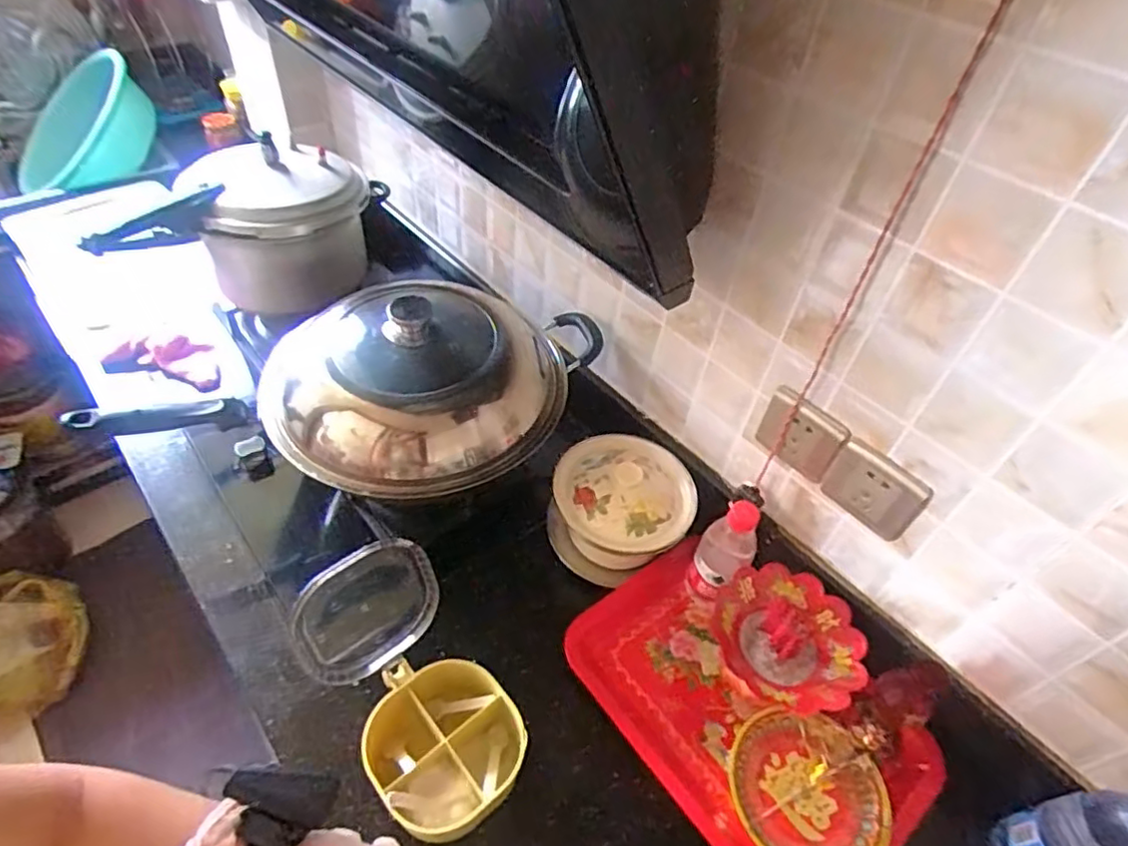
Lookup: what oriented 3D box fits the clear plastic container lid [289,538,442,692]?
[{"bbox_3d":[-0.189,0.179,0.610,0.136,0.136,0.018,-29,37,-27],"label":"clear plastic container lid"}]

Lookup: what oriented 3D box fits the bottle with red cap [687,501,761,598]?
[{"bbox_3d":[0.188,0.156,0.748,0.061,0.159,0.066,28,51,19],"label":"bottle with red cap"}]

